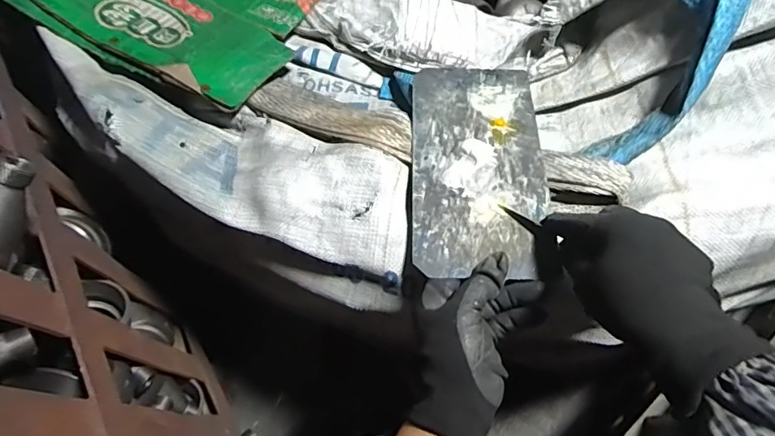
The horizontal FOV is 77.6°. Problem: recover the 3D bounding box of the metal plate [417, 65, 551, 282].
[{"bbox_3d":[0.084,-0.053,0.444,0.117,0.004,0.229,2,58,1],"label":"metal plate"}]

